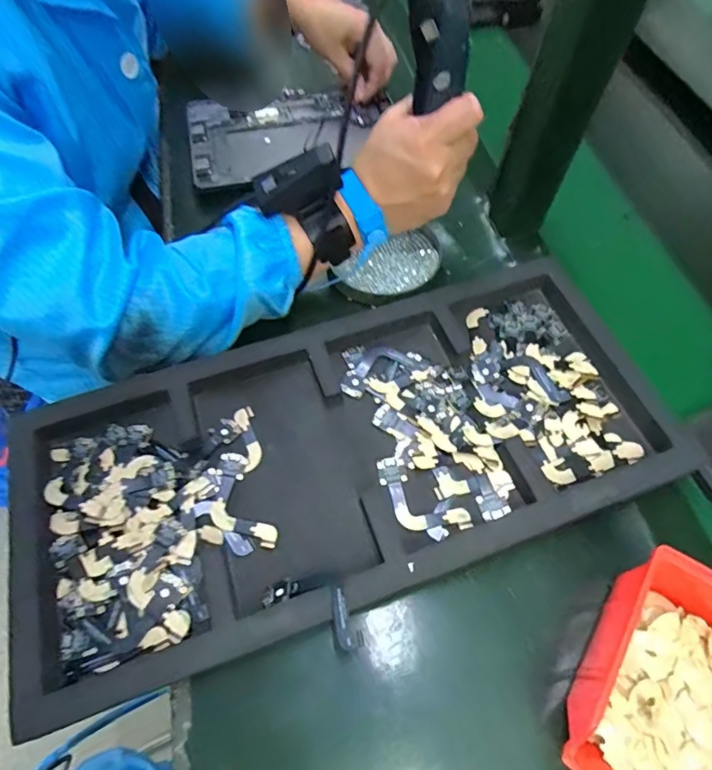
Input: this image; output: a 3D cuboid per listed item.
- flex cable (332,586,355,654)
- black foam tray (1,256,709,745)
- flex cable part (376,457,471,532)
[{"bbox_3d":[-0.009,0.146,0.303,0.009,0.011,0.036,-12,62,-8],"label":"flex cable"},{"bbox_3d":[0.002,0.043,0.370,0.475,0.034,0.223,-19,63,-12],"label":"black foam tray"},{"bbox_3d":[0.043,0.087,0.362,0.075,0.004,0.038,37,66,17],"label":"flex cable part"}]

